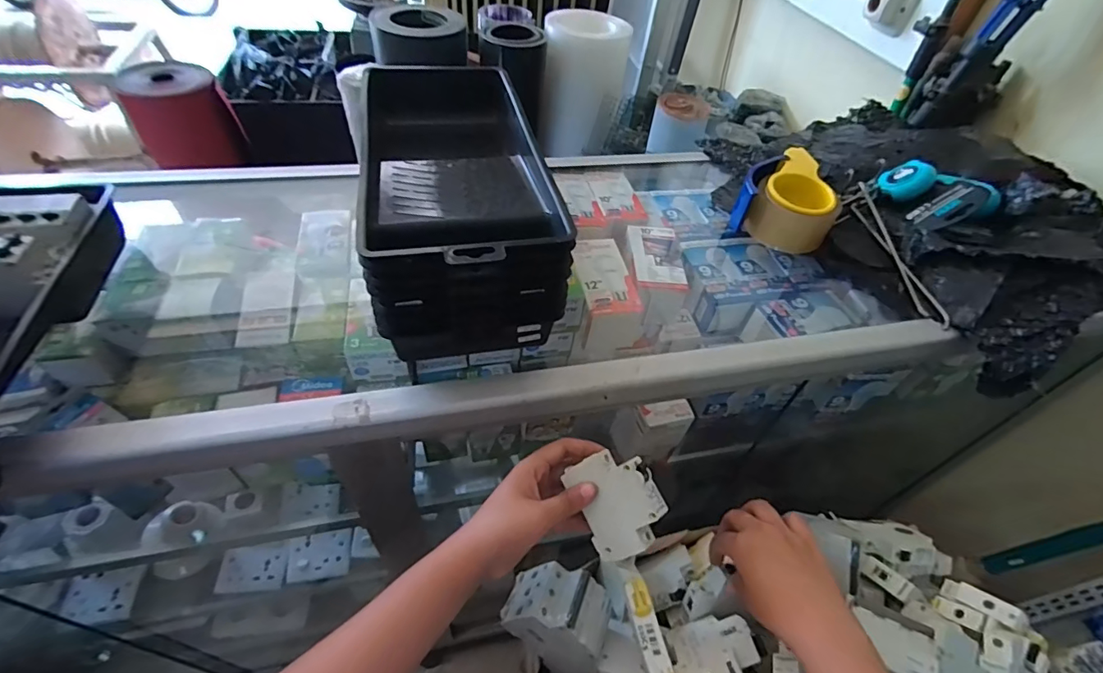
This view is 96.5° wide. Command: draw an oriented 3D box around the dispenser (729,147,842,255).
[{"bbox_3d":[0.302,-0.175,0.627,0.112,0.072,0.119,24,51,14],"label":"dispenser"}]

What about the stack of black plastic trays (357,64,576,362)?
[{"bbox_3d":[-0.095,-0.141,0.481,0.146,0.120,0.349,-7,50,-12],"label":"stack of black plastic trays"}]

